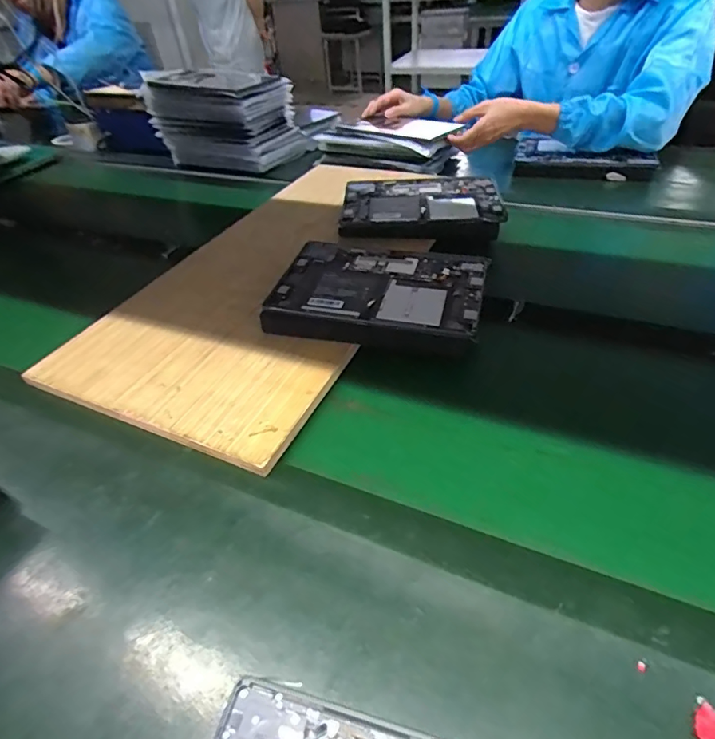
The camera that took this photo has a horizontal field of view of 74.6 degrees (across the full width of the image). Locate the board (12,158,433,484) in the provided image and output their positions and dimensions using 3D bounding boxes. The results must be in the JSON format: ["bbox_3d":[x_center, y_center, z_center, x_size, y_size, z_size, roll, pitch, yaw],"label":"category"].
[{"bbox_3d":[-0.093,-0.160,0.691,0.336,0.028,0.657,16,47,22],"label":"board"}]

